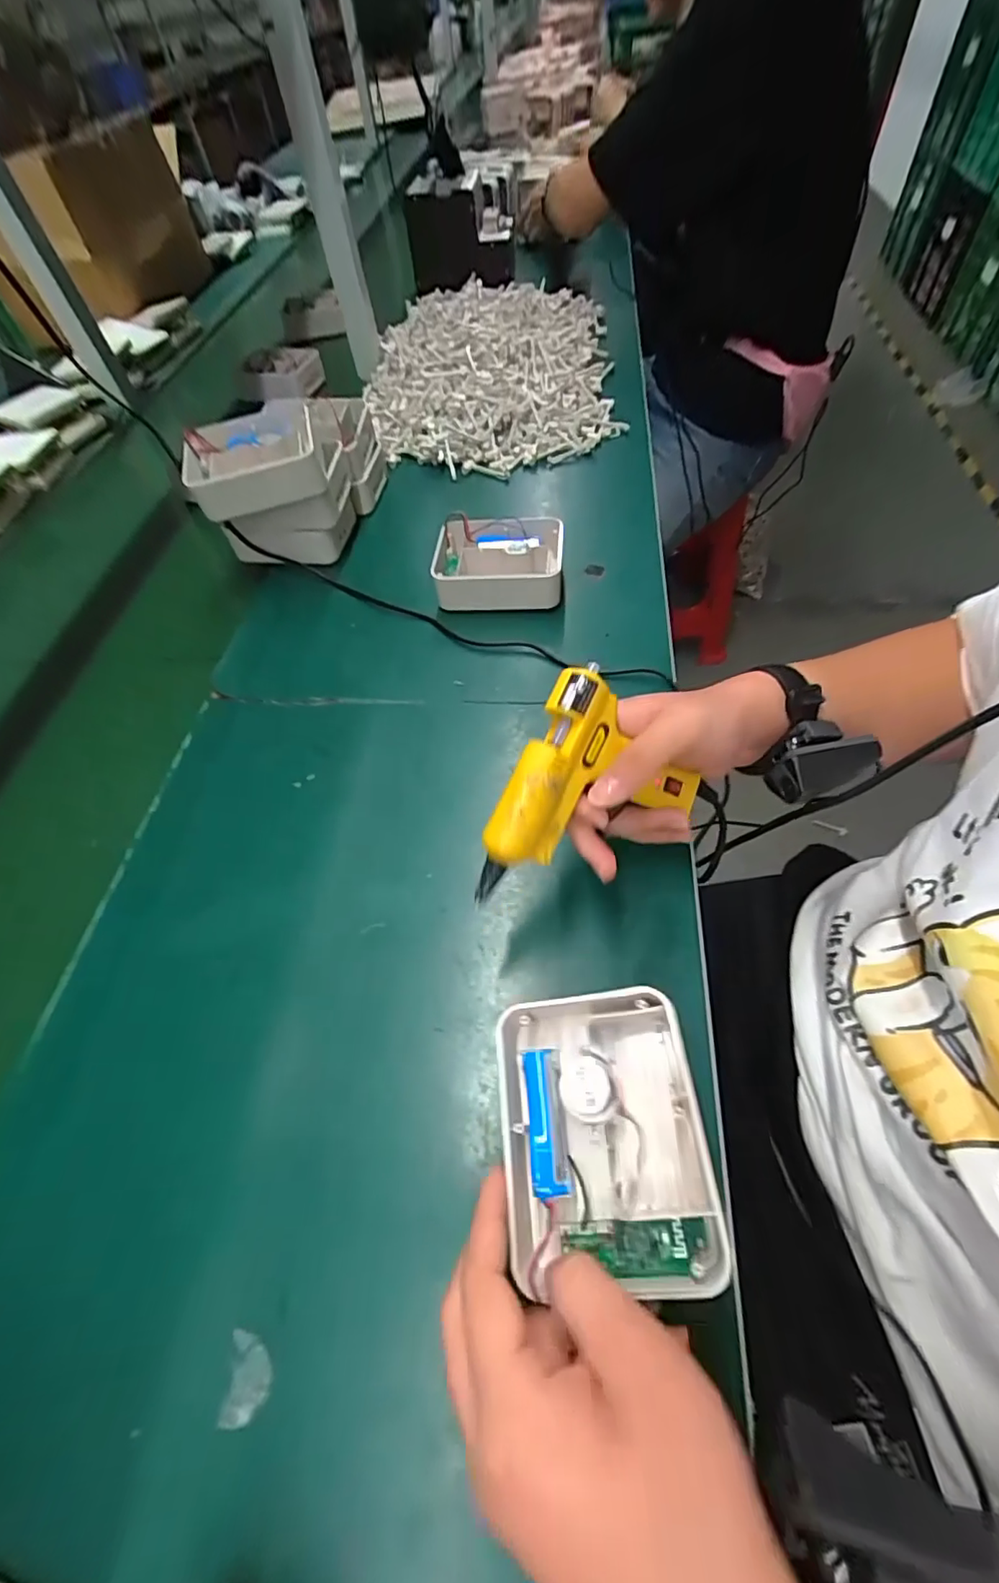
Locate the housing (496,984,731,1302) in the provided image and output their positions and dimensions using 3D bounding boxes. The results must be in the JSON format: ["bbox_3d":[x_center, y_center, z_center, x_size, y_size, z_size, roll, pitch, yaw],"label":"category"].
[{"bbox_3d":[0.056,0.172,0.285,0.100,0.050,0.130,-6,57,0],"label":"housing"}]

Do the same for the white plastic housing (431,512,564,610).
[{"bbox_3d":[0.000,-0.234,0.558,0.129,0.048,0.100,0,57,6],"label":"white plastic housing"}]

